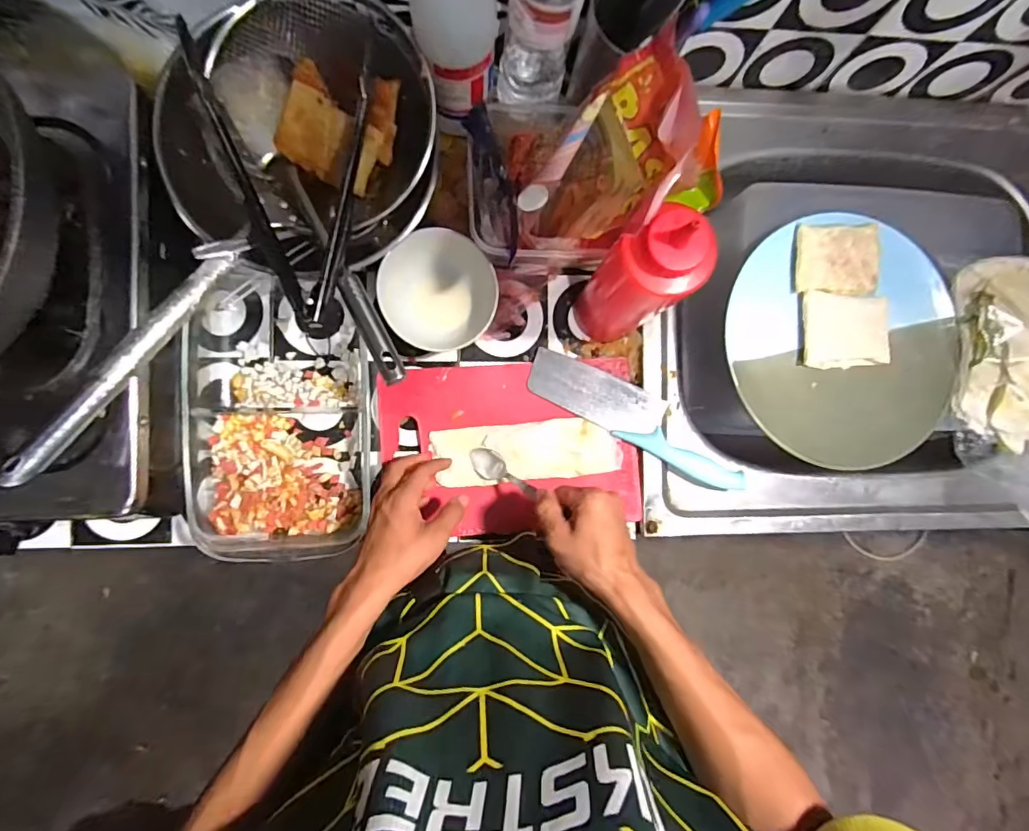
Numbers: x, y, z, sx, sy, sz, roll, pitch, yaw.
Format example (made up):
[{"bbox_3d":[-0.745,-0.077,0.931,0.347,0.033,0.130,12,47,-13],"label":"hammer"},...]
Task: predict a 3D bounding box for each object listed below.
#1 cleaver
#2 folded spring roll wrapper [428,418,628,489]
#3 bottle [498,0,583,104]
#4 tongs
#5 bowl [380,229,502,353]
[{"bbox_3d":[0.135,0.001,0.539,0.252,0.027,0.059,29,87,-3],"label":"cleaver"},{"bbox_3d":[0.014,0.040,0.542,0.202,0.007,0.065,-2,89,-2],"label":"folded spring roll wrapper"},{"bbox_3d":[0.023,-0.344,0.428,0.062,0.205,0.064,8,88,-4],"label":"bottle"},{"bbox_3d":[-0.195,-0.198,0.438,0.155,0.049,0.258,-4,89,-4],"label":"tongs"},{"bbox_3d":[-0.077,-0.130,0.512,0.113,0.061,0.120,0,89,-4],"label":"bowl"}]

